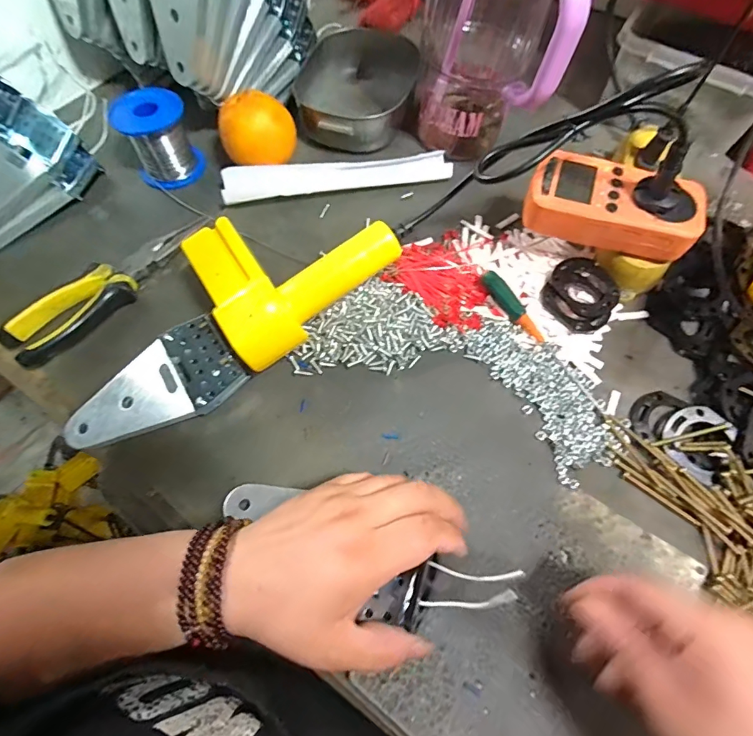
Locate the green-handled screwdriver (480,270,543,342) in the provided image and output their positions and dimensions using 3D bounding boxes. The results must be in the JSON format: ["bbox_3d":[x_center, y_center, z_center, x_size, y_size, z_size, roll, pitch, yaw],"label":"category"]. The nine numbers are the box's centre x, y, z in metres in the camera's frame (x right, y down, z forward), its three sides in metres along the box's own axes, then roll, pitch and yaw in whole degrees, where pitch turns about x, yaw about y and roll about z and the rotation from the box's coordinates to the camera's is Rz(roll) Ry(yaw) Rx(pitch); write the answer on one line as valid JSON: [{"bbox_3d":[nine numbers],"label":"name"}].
[{"bbox_3d":[0.114,-0.050,0.361,0.011,0.016,0.073,-36,84,-14],"label":"green-handled screwdriver"}]

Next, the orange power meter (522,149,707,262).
[{"bbox_3d":[0.187,-0.131,0.340,0.127,0.035,0.065,19,67,9],"label":"orange power meter"}]

